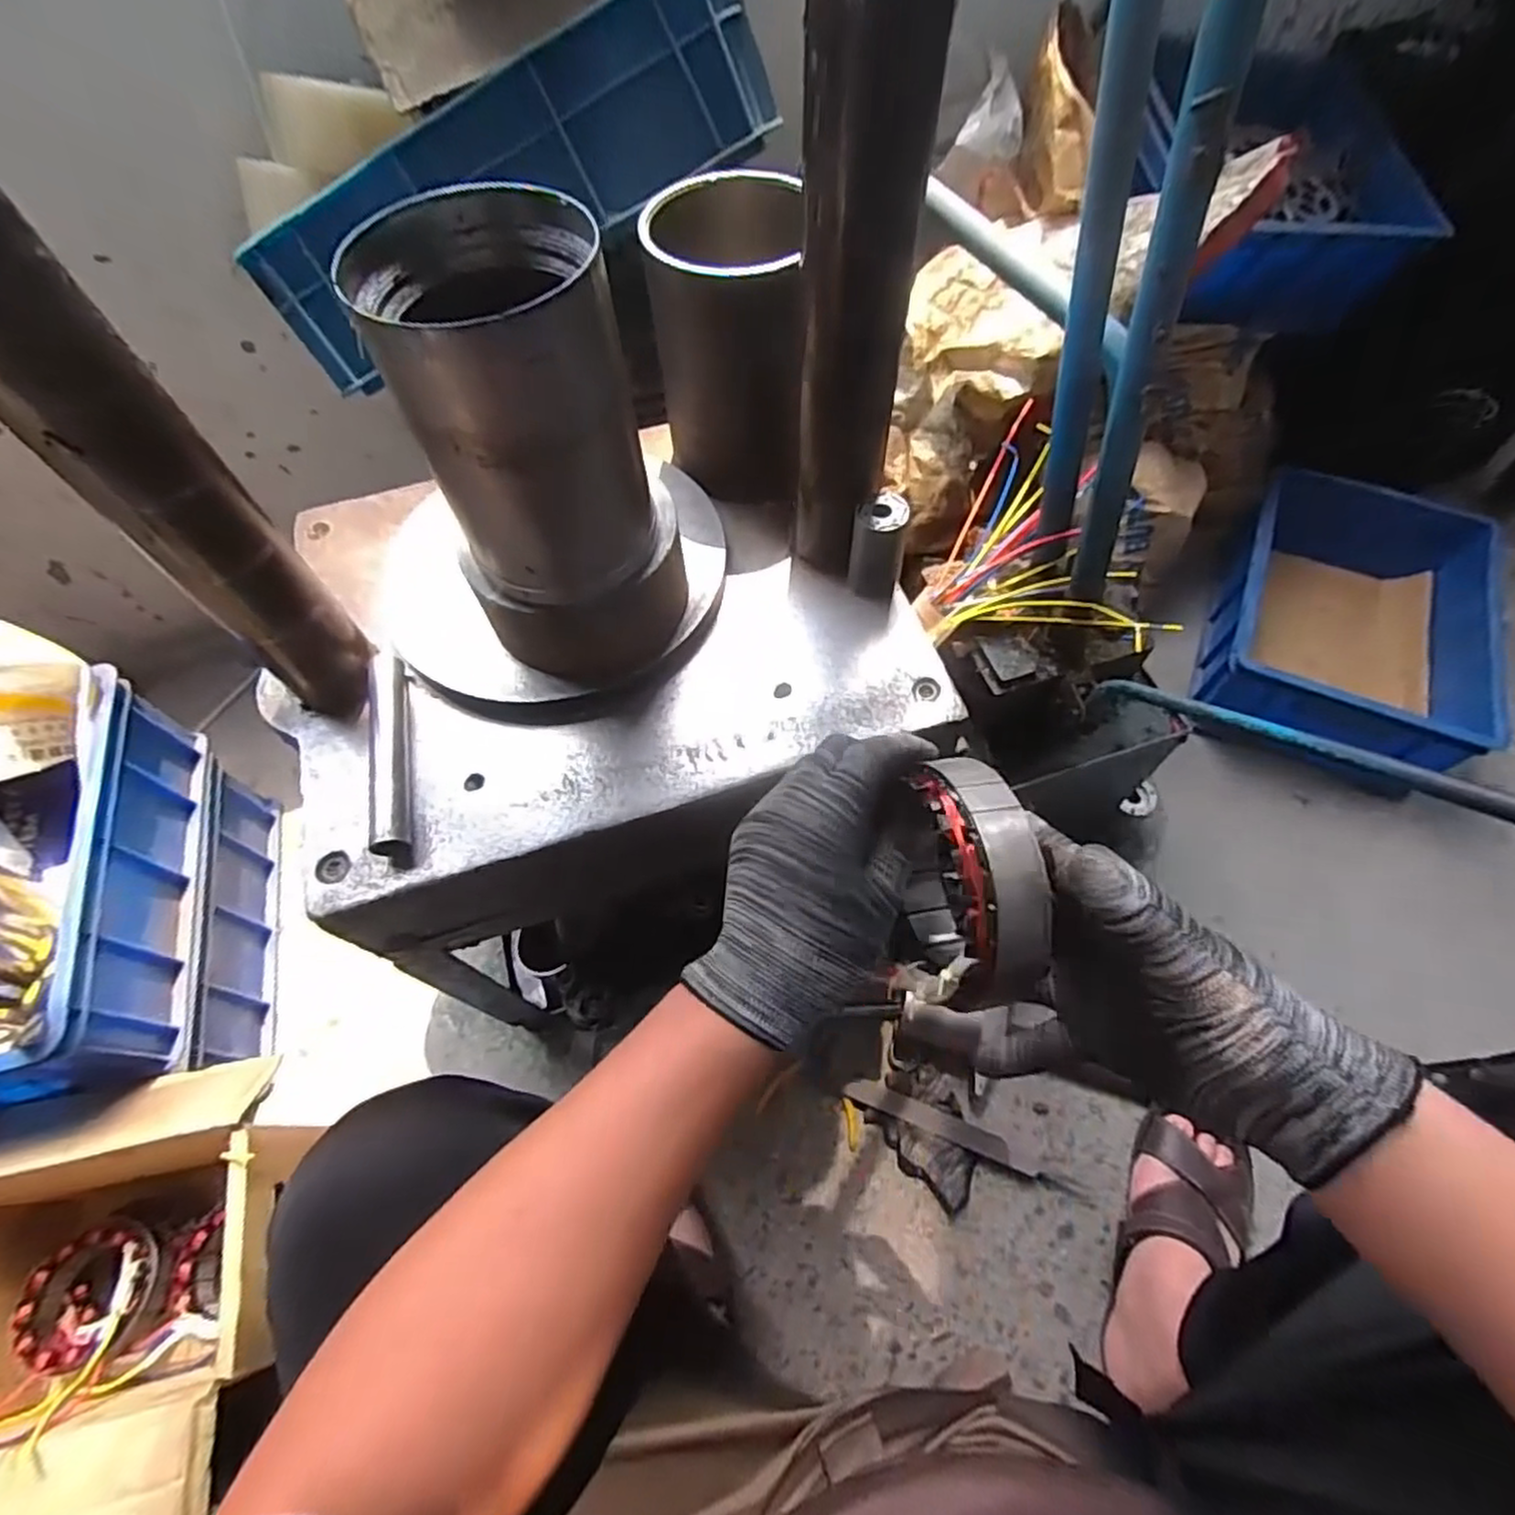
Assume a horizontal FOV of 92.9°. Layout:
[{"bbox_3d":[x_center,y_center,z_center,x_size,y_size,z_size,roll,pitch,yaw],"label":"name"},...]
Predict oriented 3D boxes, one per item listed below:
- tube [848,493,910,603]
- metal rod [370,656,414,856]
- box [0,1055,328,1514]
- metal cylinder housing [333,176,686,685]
[{"bbox_3d":[0.090,-0.156,0.538,0.037,0.073,0.033,13,63,9],"label":"tube"},{"bbox_3d":[-0.252,-0.007,0.499,0.023,0.022,0.153,-11,62,-5],"label":"metal rod"},{"bbox_3d":[-0.563,0.476,0.631,0.300,0.203,0.328,-12,62,-5],"label":"box"},{"bbox_3d":[-0.123,-0.158,0.439,0.129,0.265,0.106,-17,62,-7],"label":"metal cylinder housing"}]

